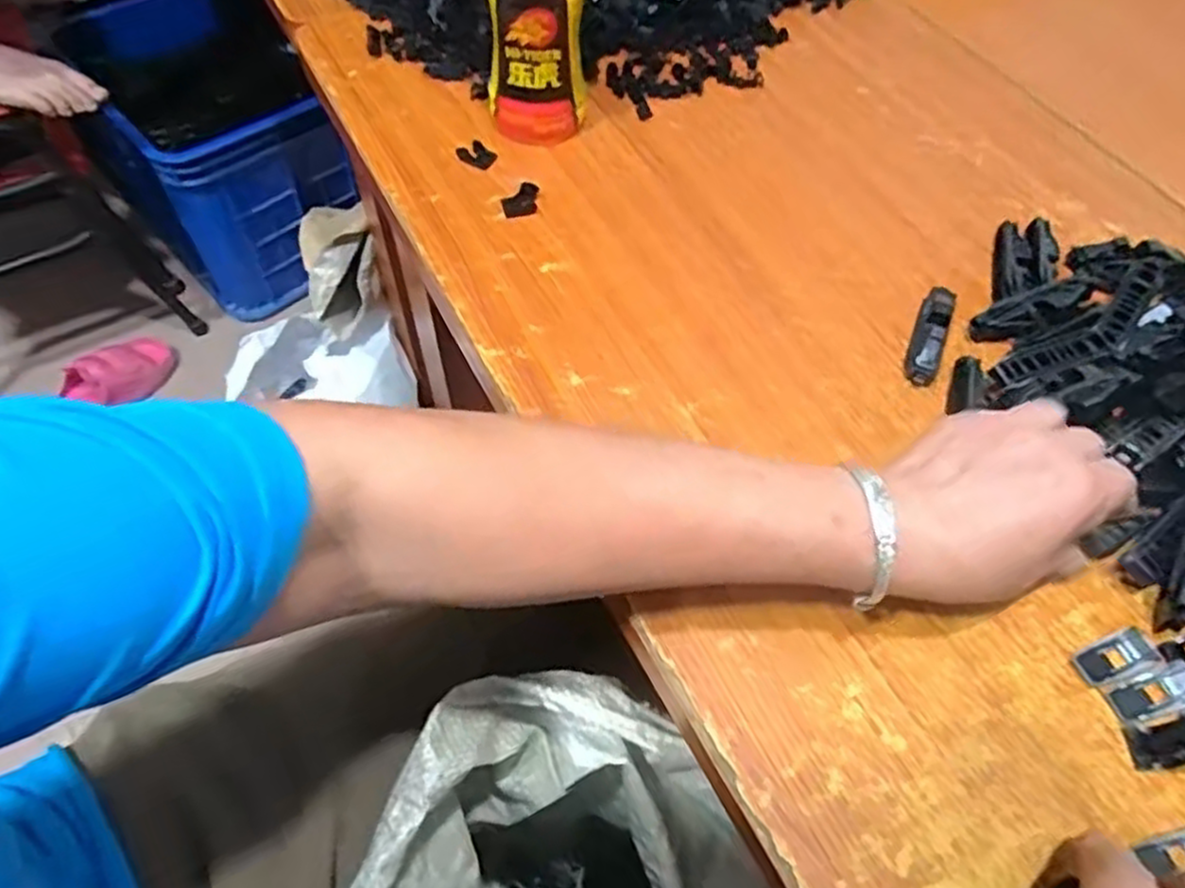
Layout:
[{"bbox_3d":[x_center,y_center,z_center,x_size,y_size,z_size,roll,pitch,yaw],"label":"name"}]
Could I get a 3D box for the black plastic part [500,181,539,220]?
[{"bbox_3d":[-0.048,-0.162,0.507,0.024,0.011,0.023,-3,58,-4],"label":"black plastic part"}]

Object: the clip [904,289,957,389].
[{"bbox_3d":[0.203,-0.067,0.455,0.020,0.019,0.076,23,60,12],"label":"clip"}]

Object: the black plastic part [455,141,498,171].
[{"bbox_3d":[-0.081,-0.203,0.531,0.025,0.010,0.016,19,59,10],"label":"black plastic part"}]

